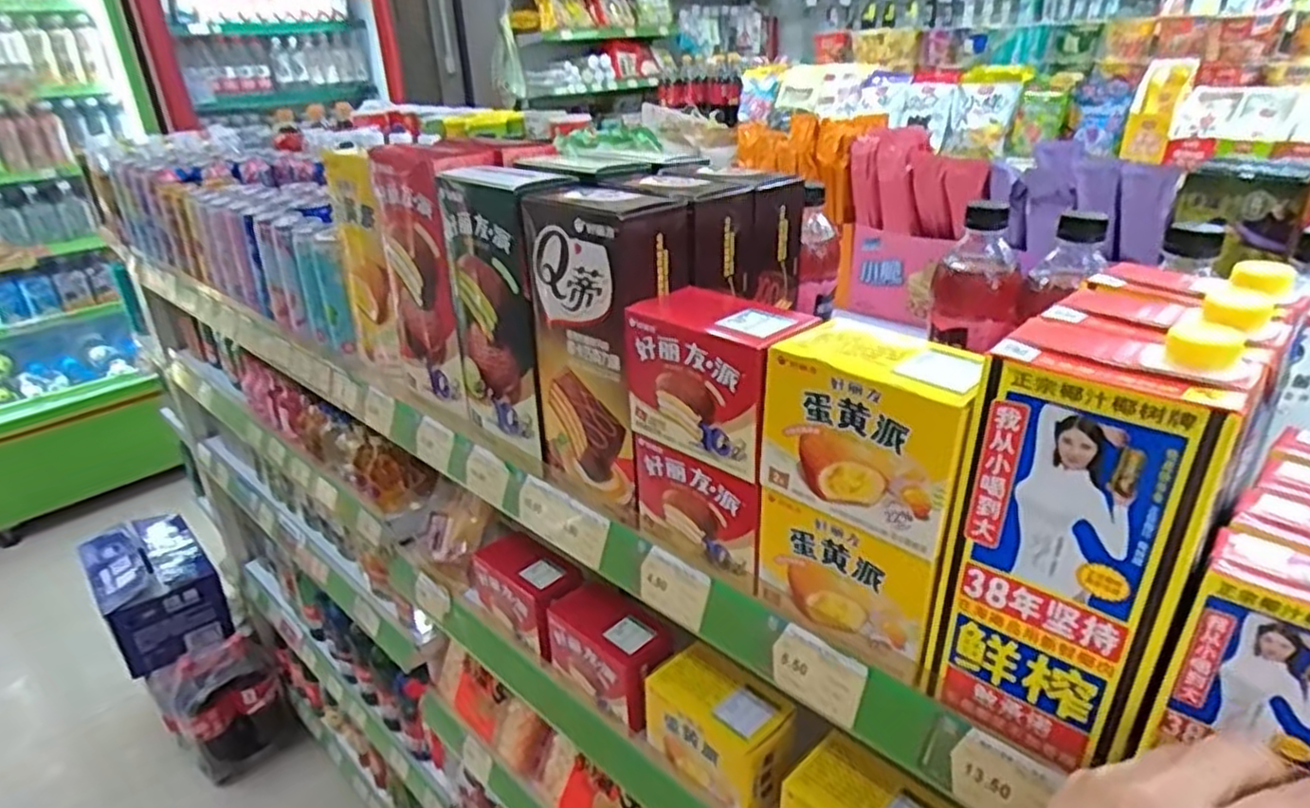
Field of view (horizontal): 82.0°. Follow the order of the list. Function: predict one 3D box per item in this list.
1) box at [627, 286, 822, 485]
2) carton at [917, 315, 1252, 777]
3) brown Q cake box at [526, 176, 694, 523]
[{"bbox_3d":[0.039,-0.019,0.472,0.110,0.092,0.061,21,34,38],"label":"box"},{"bbox_3d":[0.194,0.060,0.354,0.093,0.198,0.082,14,31,29],"label":"carton"},{"bbox_3d":[-0.032,-0.040,0.549,0.111,0.221,0.069,22,35,39],"label":"brown Q cake box"}]

